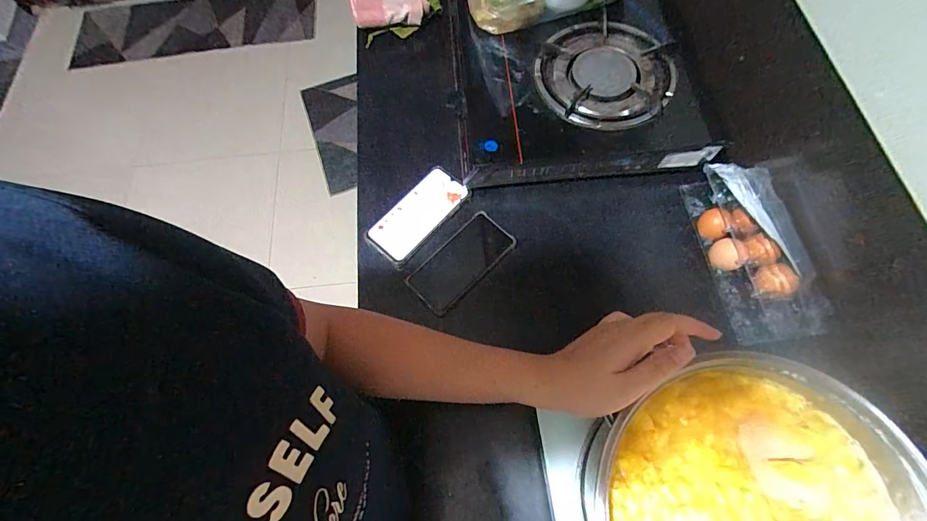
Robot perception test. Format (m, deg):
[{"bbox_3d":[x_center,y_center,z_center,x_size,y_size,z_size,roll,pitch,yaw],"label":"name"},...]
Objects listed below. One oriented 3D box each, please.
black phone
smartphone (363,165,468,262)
[{"bbox_3d":[-0.003,0.001,0.600,0.160,0.014,0.077,-42,72,-13],"label":"black phone"},{"bbox_3d":[-0.070,-0.074,0.625,0.073,0.014,0.163,39,75,16],"label":"smartphone"}]

